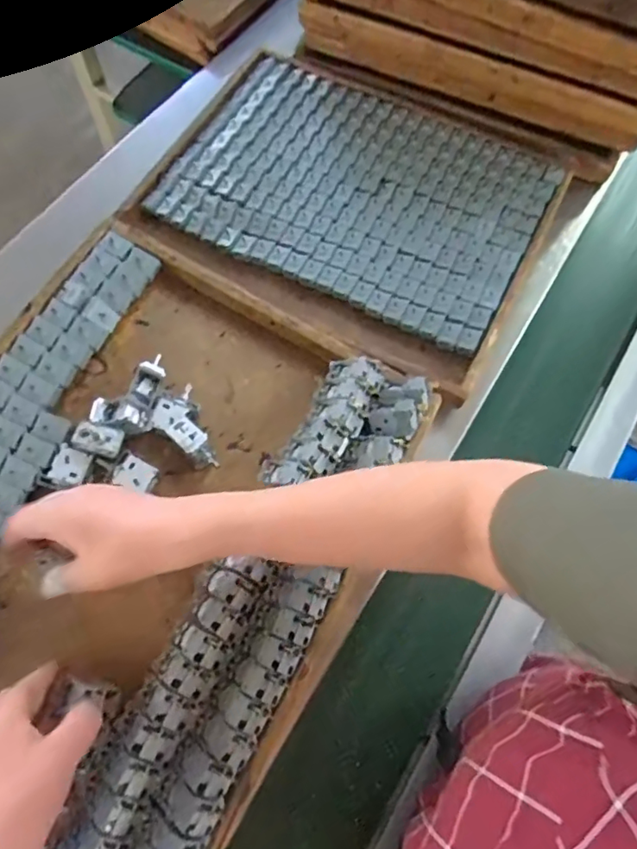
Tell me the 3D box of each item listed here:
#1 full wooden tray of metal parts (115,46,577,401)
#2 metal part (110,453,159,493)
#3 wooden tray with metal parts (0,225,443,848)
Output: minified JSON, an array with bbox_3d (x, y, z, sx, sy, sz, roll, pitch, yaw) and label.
[{"bbox_3d":[0.041,-0.300,0.736,0.495,0.036,0.410,28,70,8],"label":"full wooden tray of metal parts"},{"bbox_3d":[-0.165,0.046,0.501,0.035,0.016,0.028,27,70,7],"label":"metal part"},{"bbox_3d":[-0.161,0.083,0.492,0.386,0.059,0.500,27,70,7],"label":"wooden tray with metal parts"}]

